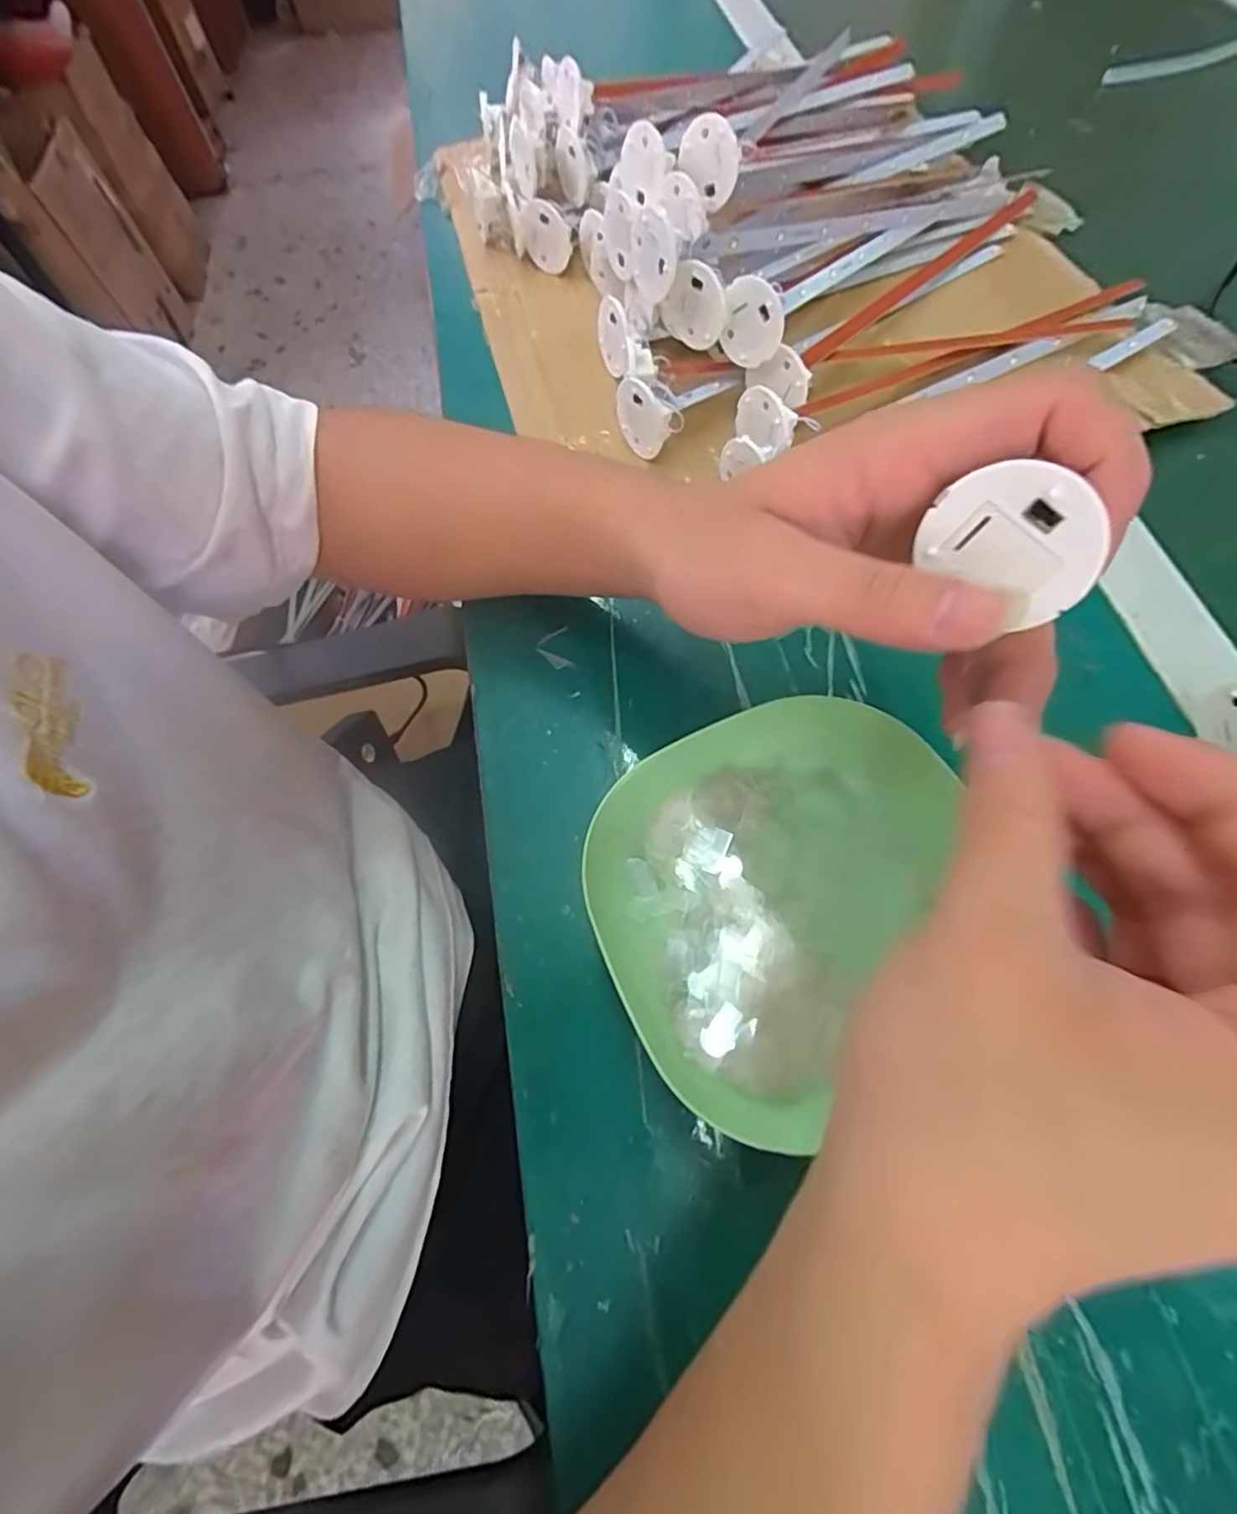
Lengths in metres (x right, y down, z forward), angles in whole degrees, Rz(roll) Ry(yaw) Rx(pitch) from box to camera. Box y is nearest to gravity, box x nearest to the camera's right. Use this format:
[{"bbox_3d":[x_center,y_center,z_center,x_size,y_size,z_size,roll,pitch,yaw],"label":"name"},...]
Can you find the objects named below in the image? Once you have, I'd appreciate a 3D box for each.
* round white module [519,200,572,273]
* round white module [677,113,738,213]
[{"bbox_3d":[-0.048,-0.346,0.415,0.038,0.037,0.014,41,72,18],"label":"round white module"},{"bbox_3d":[0.049,-0.328,0.345,0.013,0.037,0.040,-29,67,-11],"label":"round white module"}]

